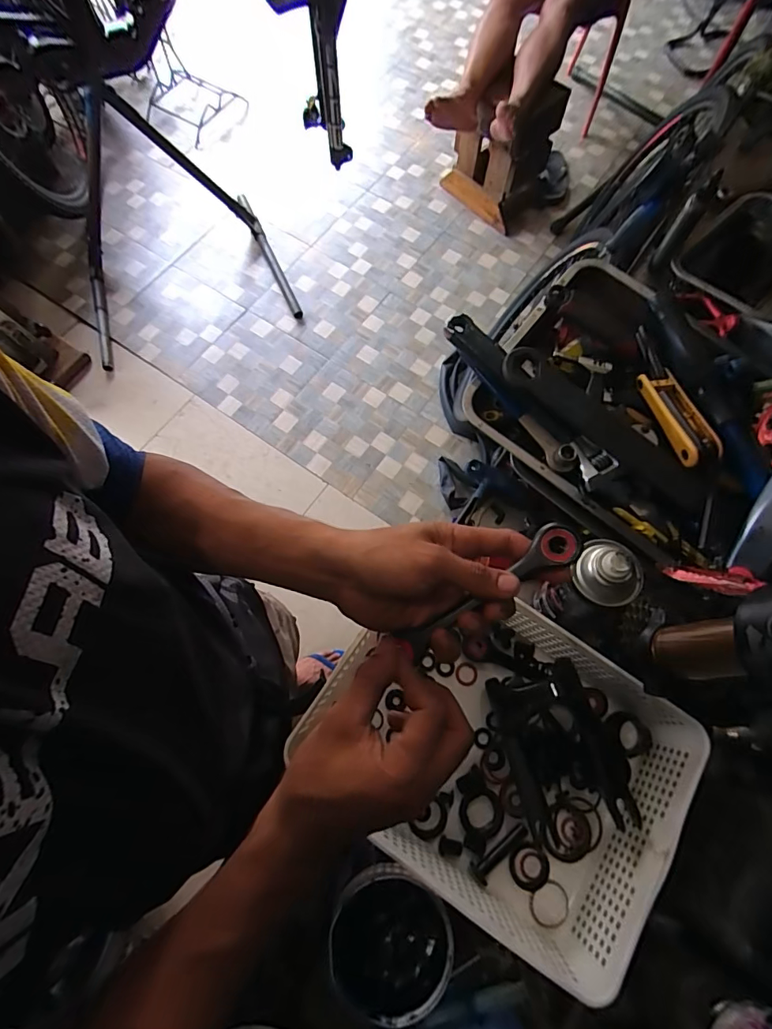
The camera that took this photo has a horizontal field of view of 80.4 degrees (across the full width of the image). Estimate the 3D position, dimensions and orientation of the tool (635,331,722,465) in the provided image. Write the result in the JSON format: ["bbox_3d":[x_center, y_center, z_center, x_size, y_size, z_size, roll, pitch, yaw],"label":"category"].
[{"bbox_3d":[0.324,-0.138,0.530,0.038,0.033,0.177,-12,71,-4],"label":"tool"}]

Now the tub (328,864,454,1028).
[{"bbox_3d":[0.006,0.363,0.407,0.093,0.076,0.099,0,71,0],"label":"tub"}]

